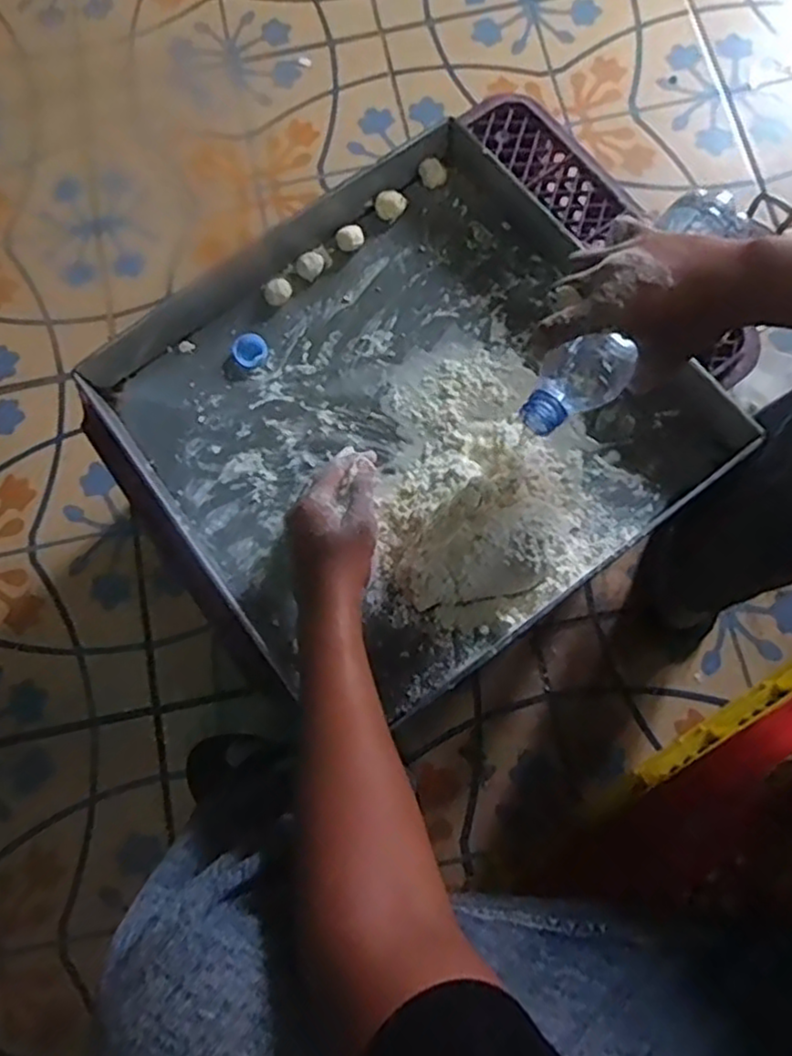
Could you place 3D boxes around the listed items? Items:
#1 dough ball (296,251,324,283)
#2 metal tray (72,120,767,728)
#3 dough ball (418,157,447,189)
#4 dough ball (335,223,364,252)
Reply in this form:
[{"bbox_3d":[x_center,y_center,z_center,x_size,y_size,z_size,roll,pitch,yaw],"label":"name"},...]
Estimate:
[{"bbox_3d":[-0.088,-0.270,0.710,0.028,0.021,0.024,-15,75,-2],"label":"dough ball"},{"bbox_3d":[0.002,-0.114,0.656,0.465,0.058,0.473,-36,77,-8],"label":"metal tray"},{"bbox_3d":[0.038,-0.374,0.728,0.029,0.019,0.023,0,75,1],"label":"dough ball"},{"bbox_3d":[-0.048,-0.301,0.716,0.029,0.015,0.024,-20,76,-4],"label":"dough ball"}]

